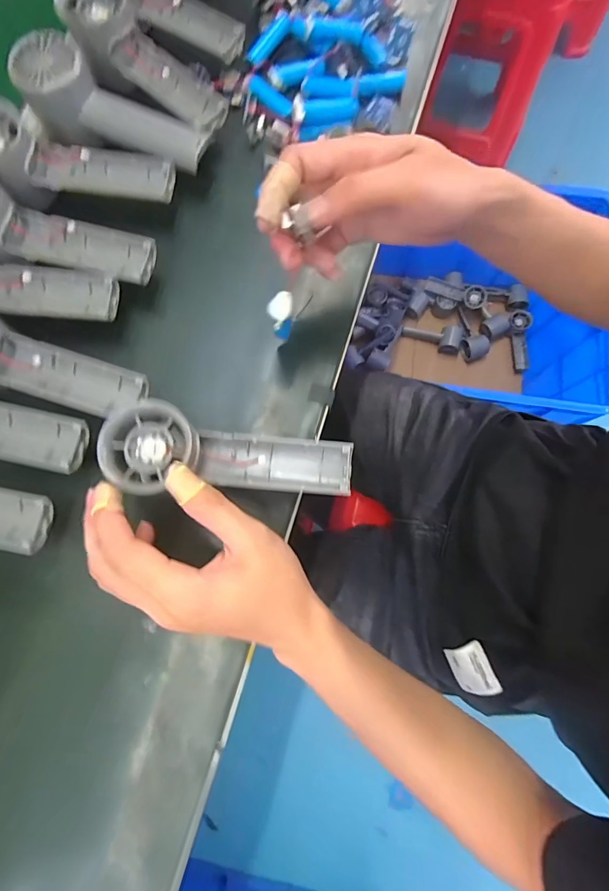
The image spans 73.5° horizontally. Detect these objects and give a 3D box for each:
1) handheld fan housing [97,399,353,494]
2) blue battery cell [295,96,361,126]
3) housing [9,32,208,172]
[{"bbox_3d":[-0.049,0.009,0.274,0.160,0.026,0.054,7,77,-11],"label":"handheld fan housing"},{"bbox_3d":[0.019,-0.287,0.349,0.058,0.019,0.021,-13,78,-3],"label":"blue battery cell"},{"bbox_3d":[-0.154,-0.265,0.325,0.155,0.043,0.058,23,78,5],"label":"housing"}]

